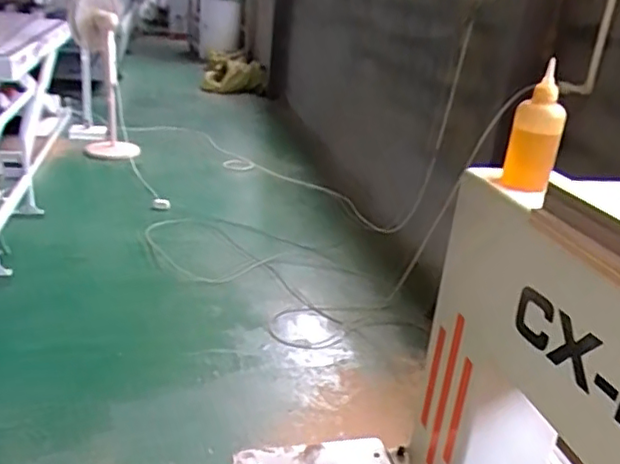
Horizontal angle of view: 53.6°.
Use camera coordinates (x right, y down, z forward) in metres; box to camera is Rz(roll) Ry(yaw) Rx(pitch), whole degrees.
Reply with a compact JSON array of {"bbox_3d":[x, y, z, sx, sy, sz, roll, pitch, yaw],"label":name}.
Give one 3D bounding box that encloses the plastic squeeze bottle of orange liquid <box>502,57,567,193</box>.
[{"bbox_3d":[0.281,-0.126,0.756,0.056,0.144,0.054,15,24,21],"label":"plastic squeeze bottle of orange liquid"}]

